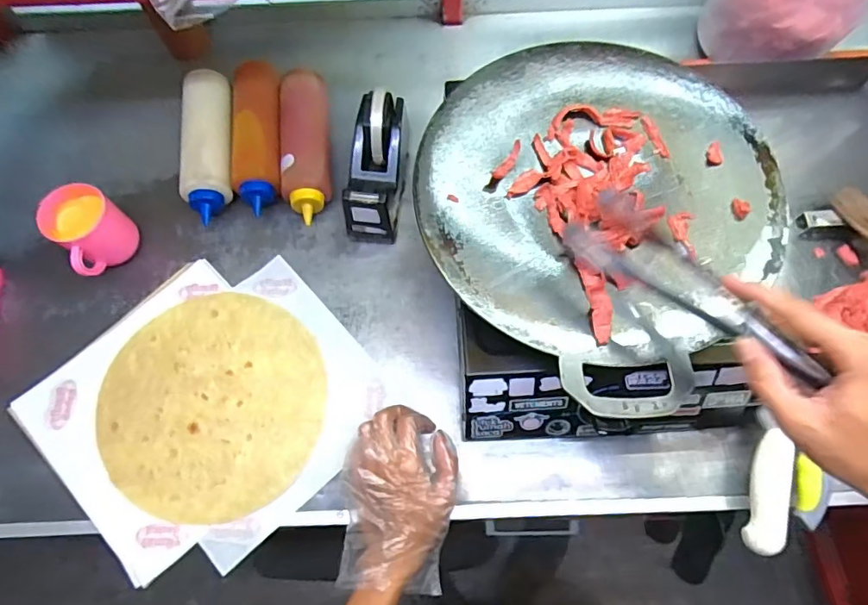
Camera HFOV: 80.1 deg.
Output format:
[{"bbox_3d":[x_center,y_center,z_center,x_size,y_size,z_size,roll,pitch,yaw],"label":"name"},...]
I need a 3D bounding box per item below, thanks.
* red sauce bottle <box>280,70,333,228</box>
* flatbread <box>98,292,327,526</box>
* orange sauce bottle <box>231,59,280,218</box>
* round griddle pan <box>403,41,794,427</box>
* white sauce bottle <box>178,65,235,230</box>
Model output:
[{"bbox_3d":[-0.162,-0.201,0.661,0.059,0.059,0.208,-5,71,0],"label":"red sauce bottle"},{"bbox_3d":[-0.248,0.108,0.575,0.245,0.010,0.240,-1,69,2],"label":"flatbread"},{"bbox_3d":[-0.224,-0.213,0.670,0.061,0.057,0.207,-7,71,-1],"label":"orange sauce bottle"},{"bbox_3d":[0.154,-0.107,0.487,0.327,0.023,0.326,-1,69,2],"label":"round griddle pan"},{"bbox_3d":[-0.283,-0.197,0.659,0.059,0.069,0.191,-5,71,-1],"label":"white sauce bottle"}]

